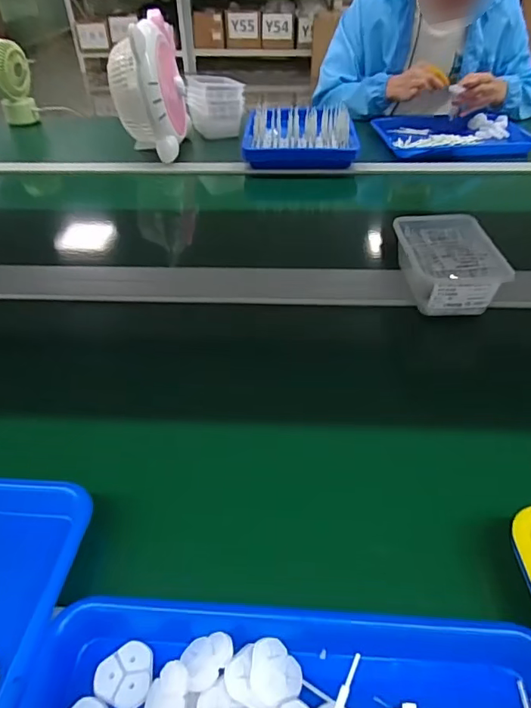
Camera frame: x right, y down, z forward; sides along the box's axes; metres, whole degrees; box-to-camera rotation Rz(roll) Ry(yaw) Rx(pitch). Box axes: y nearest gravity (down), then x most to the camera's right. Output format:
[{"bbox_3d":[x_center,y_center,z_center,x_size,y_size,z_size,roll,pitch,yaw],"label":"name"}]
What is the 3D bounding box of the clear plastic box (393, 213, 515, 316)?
[{"bbox_3d":[0.242,-0.125,0.655,0.117,0.064,0.171,-2,41,0],"label":"clear plastic box"}]

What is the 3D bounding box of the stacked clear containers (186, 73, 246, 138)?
[{"bbox_3d":[-0.126,-0.623,1.209,0.127,0.118,0.124,-12,42,-12],"label":"stacked clear containers"}]

